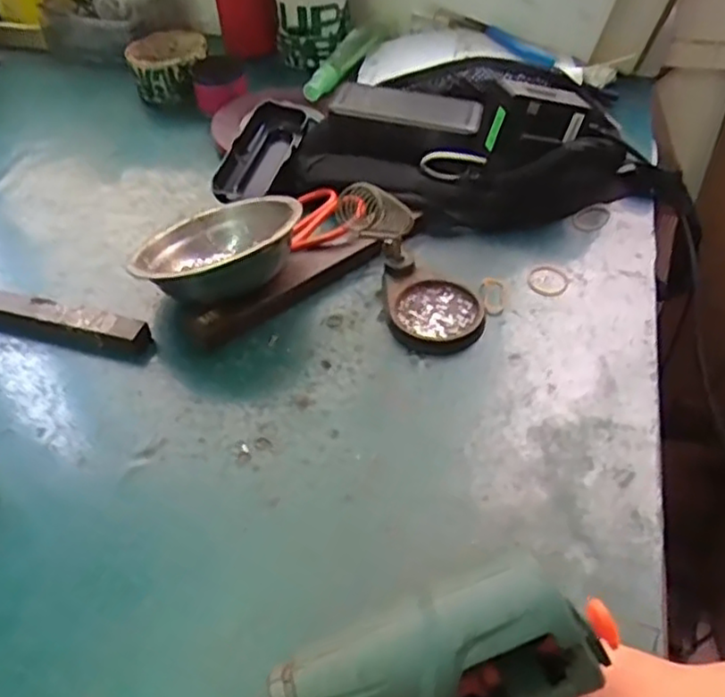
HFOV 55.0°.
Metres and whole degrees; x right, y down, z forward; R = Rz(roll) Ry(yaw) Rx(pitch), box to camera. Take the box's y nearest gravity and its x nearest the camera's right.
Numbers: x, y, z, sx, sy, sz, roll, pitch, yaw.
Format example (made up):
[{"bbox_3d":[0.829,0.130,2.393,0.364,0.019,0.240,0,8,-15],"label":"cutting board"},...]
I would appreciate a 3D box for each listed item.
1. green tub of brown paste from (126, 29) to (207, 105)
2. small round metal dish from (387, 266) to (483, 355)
[{"bbox_3d":[-0.206,-0.301,0.748,0.083,0.045,0.093,-11,46,-8],"label":"green tub of brown paste"},{"bbox_3d":[0.052,-0.028,0.503,0.065,0.014,0.074,-4,46,-1],"label":"small round metal dish"}]

